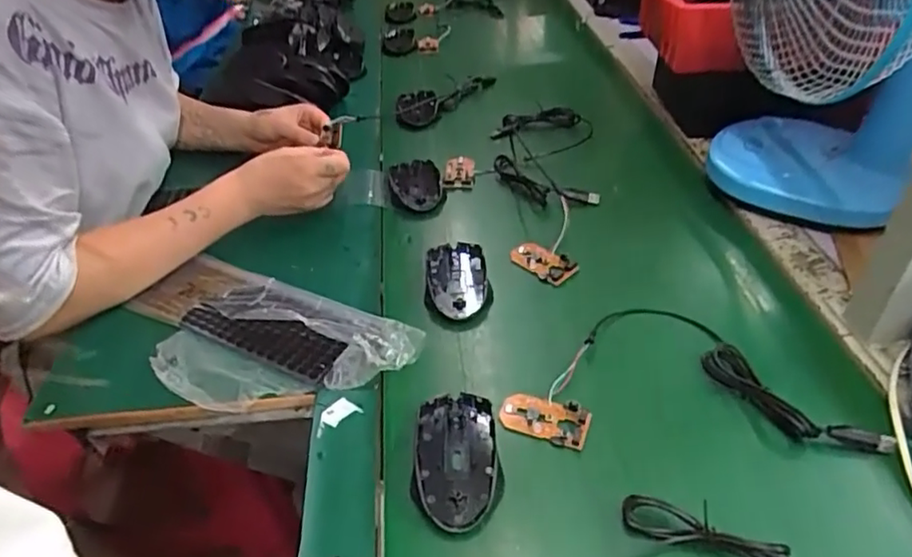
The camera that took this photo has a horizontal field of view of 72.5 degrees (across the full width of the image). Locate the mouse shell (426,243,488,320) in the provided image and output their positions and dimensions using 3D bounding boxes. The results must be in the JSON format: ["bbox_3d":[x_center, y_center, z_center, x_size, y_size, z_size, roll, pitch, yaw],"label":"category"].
[{"bbox_3d":[0.001,0.004,0.637,0.060,0.021,0.107,0,40,2],"label":"mouse shell"}]

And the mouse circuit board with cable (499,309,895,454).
[{"bbox_3d":[0.178,0.076,0.517,0.274,0.018,0.149,2,40,4],"label":"mouse circuit board with cable"}]

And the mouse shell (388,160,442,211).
[{"bbox_3d":[-0.051,-0.116,0.784,0.061,0.021,0.099,-7,40,-7],"label":"mouse shell"}]

